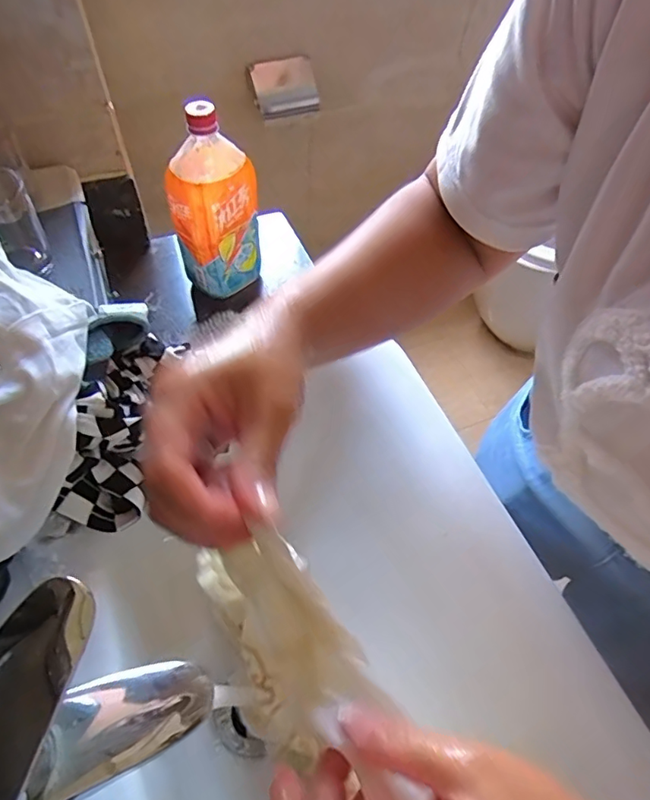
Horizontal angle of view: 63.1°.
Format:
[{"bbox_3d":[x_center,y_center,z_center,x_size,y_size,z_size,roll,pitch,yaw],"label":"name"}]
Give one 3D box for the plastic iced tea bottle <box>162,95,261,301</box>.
[{"bbox_3d":[-0.131,-0.232,0.622,0.101,0.202,0.095,-6,55,-6],"label":"plastic iced tea bottle"}]

